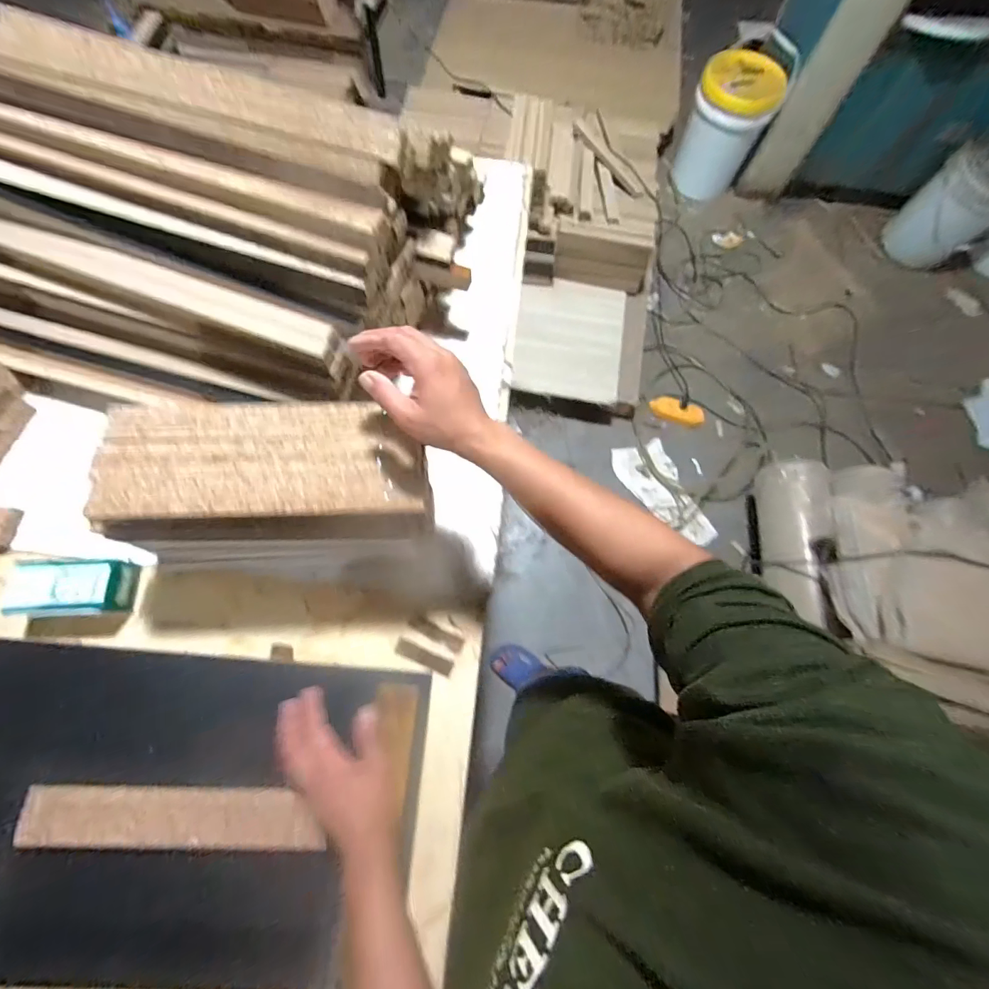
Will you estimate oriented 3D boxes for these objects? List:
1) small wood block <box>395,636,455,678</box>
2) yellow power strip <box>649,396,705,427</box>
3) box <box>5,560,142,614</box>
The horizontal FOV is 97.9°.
[{"bbox_3d":[-0.086,0.200,0.531,0.075,0.004,0.020,24,71,6],"label":"small wood block"},{"bbox_3d":[0.666,-0.303,1.566,0.194,0.028,0.077,17,71,4],"label":"yellow power strip"},{"bbox_3d":[-0.509,0.115,0.519,0.117,0.048,0.065,-1,71,-3],"label":"box"}]

